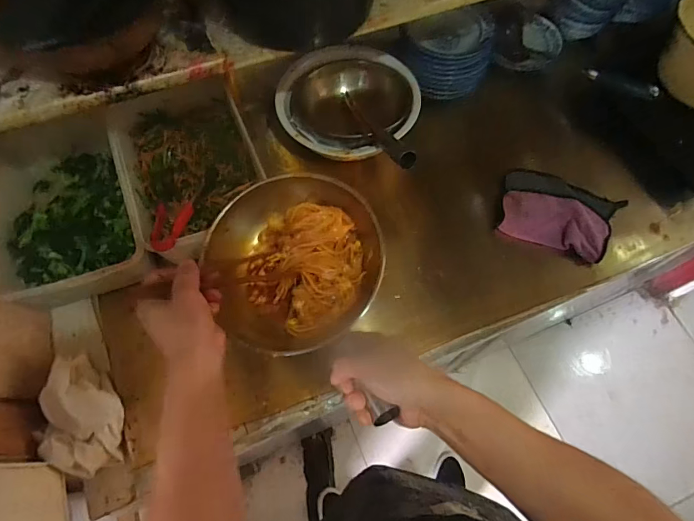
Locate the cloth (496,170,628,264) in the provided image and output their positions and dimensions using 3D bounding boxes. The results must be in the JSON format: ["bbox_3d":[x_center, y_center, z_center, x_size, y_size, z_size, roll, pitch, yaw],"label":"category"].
[{"bbox_3d":[0.382,-0.086,0.753,0.192,0.023,0.150,22,68,11],"label":"cloth"}]

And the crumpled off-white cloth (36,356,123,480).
[{"bbox_3d":[-0.364,0.212,0.583,0.090,0.078,0.160,-7,65,-2],"label":"crumpled off-white cloth"}]

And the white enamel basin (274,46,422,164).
[{"bbox_3d":[0.004,-0.284,0.778,0.249,0.082,0.227,0,65,1],"label":"white enamel basin"}]

